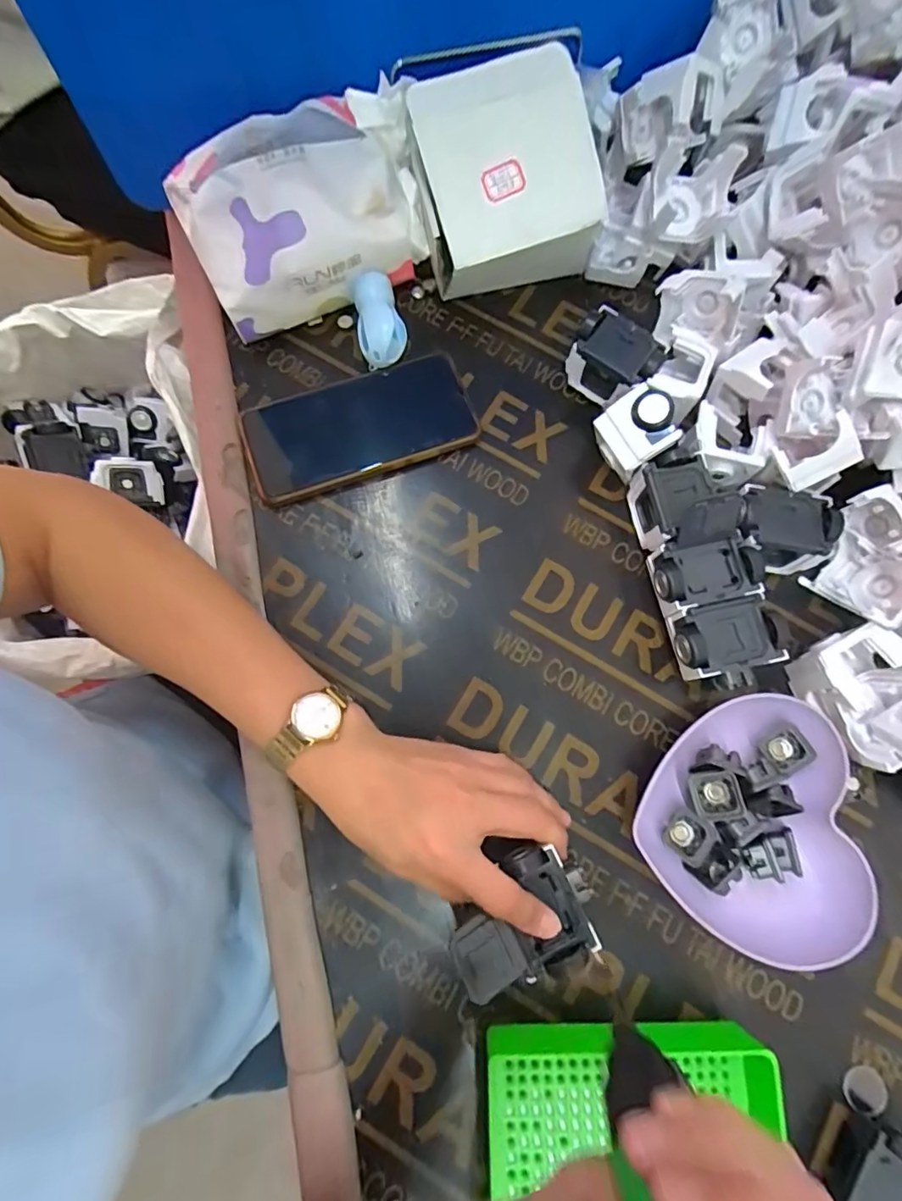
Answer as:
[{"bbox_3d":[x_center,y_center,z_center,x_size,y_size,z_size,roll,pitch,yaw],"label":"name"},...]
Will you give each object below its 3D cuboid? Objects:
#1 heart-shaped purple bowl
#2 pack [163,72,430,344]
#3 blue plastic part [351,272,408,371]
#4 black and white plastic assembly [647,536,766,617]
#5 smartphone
[{"bbox_3d":[0.176,0.134,0.320,0.120,0.030,0.141,-3,76,-1],"label":"heart-shaped purple bowl"},{"bbox_3d":[-0.097,-0.270,0.371,0.169,0.099,0.084,-24,78,-6],"label":"pack"},{"bbox_3d":[-0.054,-0.206,0.393,0.034,0.025,0.064,-14,77,-4],"label":"blue plastic part"},{"bbox_3d":[0.162,-0.015,0.348,0.065,0.042,0.040,-12,77,-4],"label":"black and white plastic assembly"},{"bbox_3d":[-0.067,-0.125,0.382,0.160,0.012,0.078,-19,77,-5],"label":"smartphone"}]

